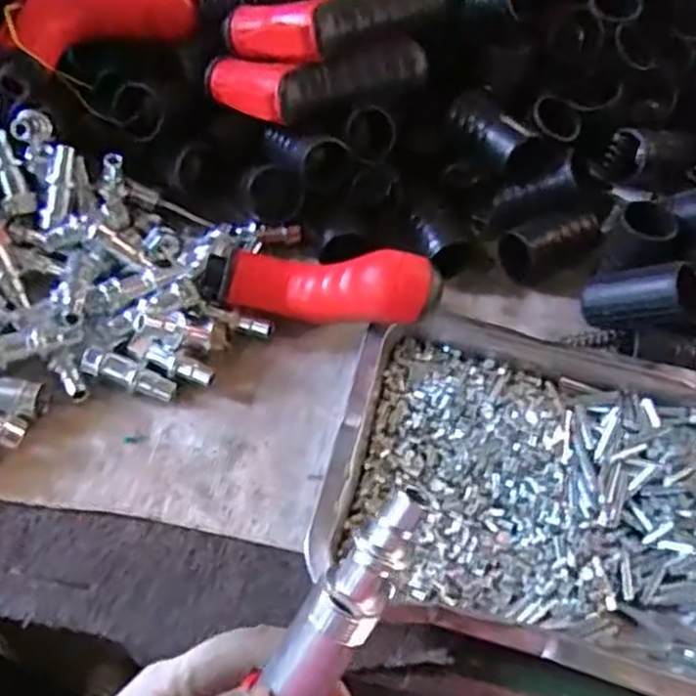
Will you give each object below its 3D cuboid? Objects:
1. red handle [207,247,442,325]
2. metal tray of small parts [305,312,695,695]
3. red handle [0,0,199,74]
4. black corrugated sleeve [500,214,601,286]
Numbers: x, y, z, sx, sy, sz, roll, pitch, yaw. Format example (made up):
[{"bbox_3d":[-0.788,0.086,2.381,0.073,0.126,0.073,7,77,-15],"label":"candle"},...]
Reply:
[{"bbox_3d":[-0.017,-0.033,0.414,0.146,0.040,0.032,6,57,35],"label":"red handle"},{"bbox_3d":[0.118,0.070,0.378,0.245,0.029,0.175,15,62,5],"label":"metal tray of small parts"},{"bbox_3d":[-0.156,-0.210,0.471,0.120,0.032,0.041,-21,59,-18],"label":"red handle"},{"bbox_3d":[0.139,-0.066,0.492,0.068,0.035,0.029,-15,64,-11],"label":"black corrugated sleeve"}]

